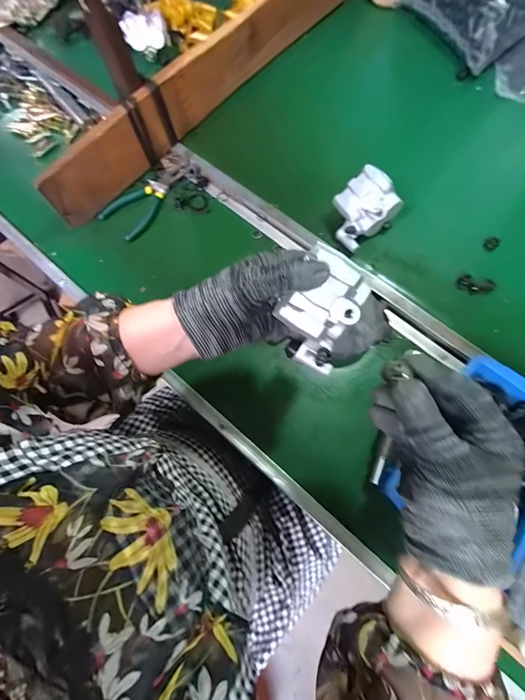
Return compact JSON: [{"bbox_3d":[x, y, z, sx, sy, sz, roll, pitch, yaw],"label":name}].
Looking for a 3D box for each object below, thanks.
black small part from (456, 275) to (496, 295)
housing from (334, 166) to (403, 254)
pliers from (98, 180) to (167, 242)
[{"bbox_3d":[0.305,-0.090,0.439,0.049,0.021,0.016,14,75,6],"label":"black small part"},{"bbox_3d":[0.146,-0.201,0.451,0.098,0.041,0.084,-39,93,18],"label":"housing"},{"bbox_3d":[-0.197,-0.227,0.493,0.071,0.011,0.121,37,79,11],"label":"pliers"}]

